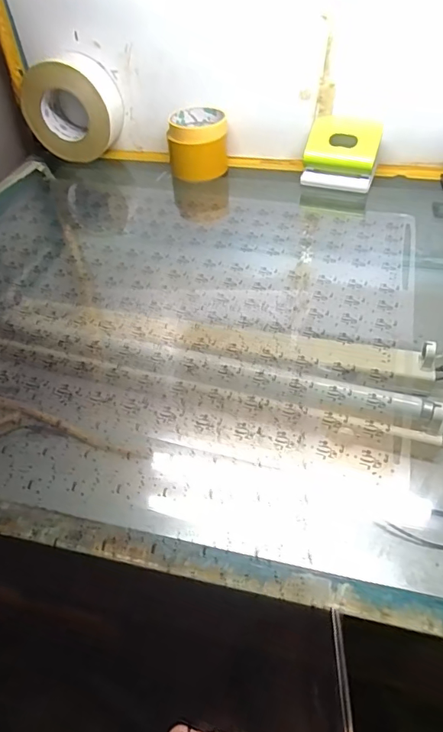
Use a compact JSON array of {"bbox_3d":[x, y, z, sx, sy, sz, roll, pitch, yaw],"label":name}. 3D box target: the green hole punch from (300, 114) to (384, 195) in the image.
[{"bbox_3d":[0.171,-0.302,0.654,0.100,0.077,0.056,14,48,16],"label":"green hole punch"}]

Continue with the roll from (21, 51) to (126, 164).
[{"bbox_3d":[-0.232,-0.399,0.714,0.143,0.127,0.059,8,47,11],"label":"roll"}]

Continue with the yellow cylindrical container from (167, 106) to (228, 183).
[{"bbox_3d":[-0.036,-0.341,0.701,0.086,0.078,0.086,-2,46,2],"label":"yellow cylindrical container"}]

